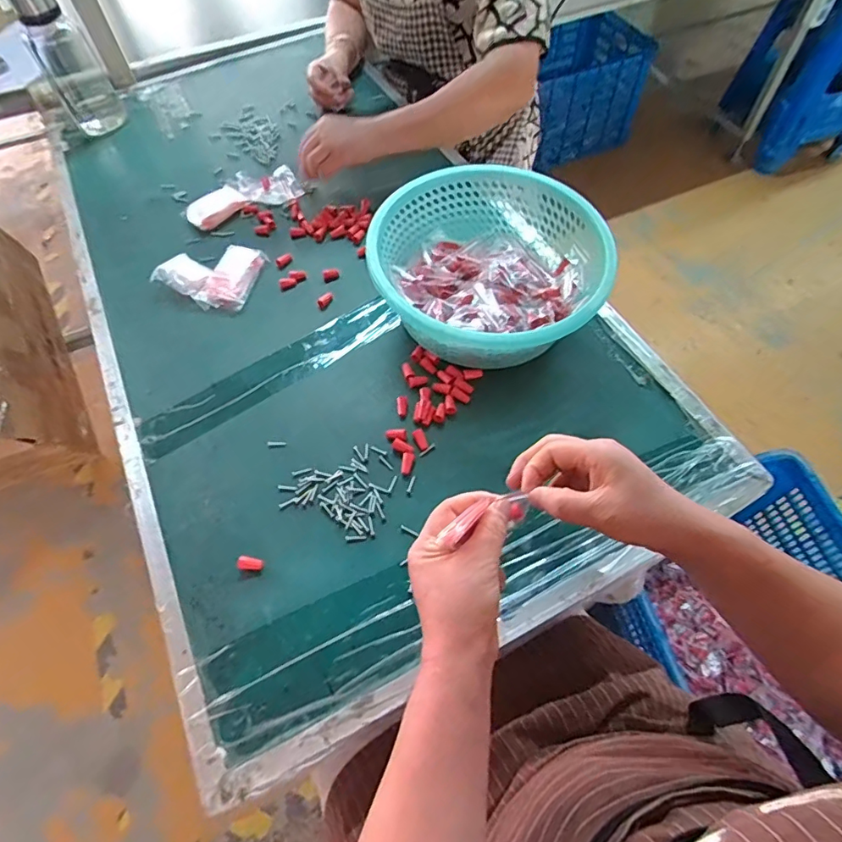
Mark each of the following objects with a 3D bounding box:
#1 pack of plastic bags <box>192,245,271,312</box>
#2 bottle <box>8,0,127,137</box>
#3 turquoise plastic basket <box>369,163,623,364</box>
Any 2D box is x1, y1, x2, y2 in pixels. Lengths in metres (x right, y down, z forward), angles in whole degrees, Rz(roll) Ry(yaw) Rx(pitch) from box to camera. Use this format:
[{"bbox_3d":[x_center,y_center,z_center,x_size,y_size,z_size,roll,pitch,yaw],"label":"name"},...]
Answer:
[{"bbox_3d":[-0.256,-0.196,0.706,0.066,0.020,0.108,13,60,11],"label":"pack of plastic bags"},{"bbox_3d":[-0.580,-0.592,0.852,0.088,0.228,0.077,-33,64,-16],"label":"bottle"},{"bbox_3d":[0.080,-0.172,0.622,0.262,0.117,0.255,-2,58,3],"label":"turquoise plastic basket"}]

